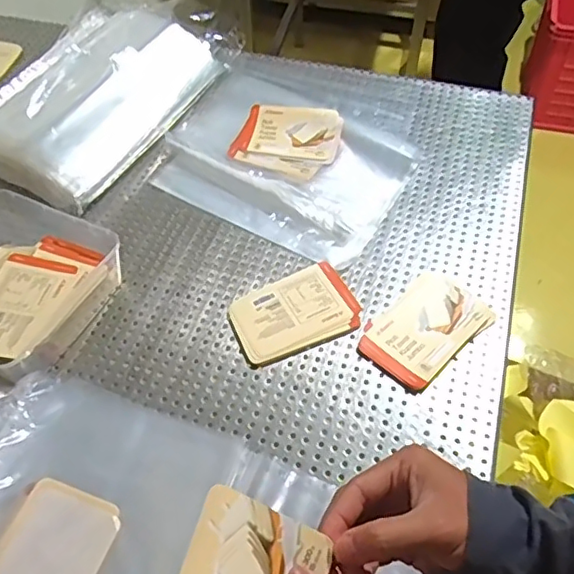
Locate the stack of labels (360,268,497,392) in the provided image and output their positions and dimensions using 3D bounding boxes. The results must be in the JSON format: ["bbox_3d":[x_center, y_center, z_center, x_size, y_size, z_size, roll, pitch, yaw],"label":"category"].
[{"bbox_3d":[0.155,0.045,0.657,0.094,0.017,0.146,39,65,24],"label":"stack of labels"}]

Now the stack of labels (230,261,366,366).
[{"bbox_3d":[0.008,0.029,0.675,0.138,0.009,0.094,-20,58,-12],"label":"stack of labels"}]

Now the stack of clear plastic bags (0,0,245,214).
[{"bbox_3d":[-0.265,-0.305,0.875,0.242,0.079,0.424,25,60,17],"label":"stack of clear plastic bags"}]

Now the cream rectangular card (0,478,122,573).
[{"bbox_3d":[-0.213,0.244,0.512,0.094,0.010,0.135,16,58,12],"label":"cream rectangular card"}]

